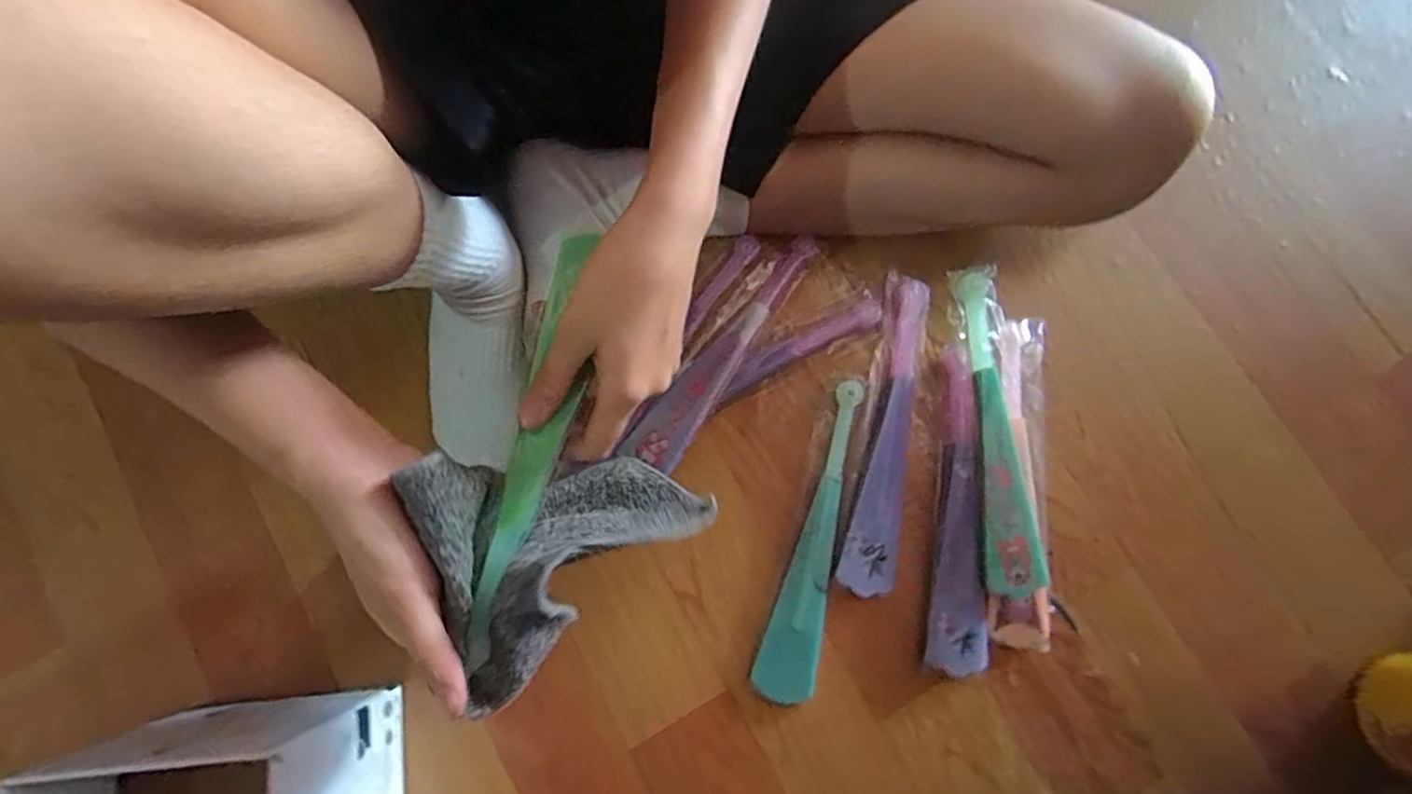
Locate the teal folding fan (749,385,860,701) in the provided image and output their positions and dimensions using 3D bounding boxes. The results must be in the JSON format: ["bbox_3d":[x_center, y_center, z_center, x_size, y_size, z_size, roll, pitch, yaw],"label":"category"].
[{"bbox_3d":[0.083,0.104,0.449,0.040,0.015,0.233,15,80,4],"label":"teal folding fan"}]

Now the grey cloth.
[{"bbox_3d":[-0.088,0.073,0.319,0.150,0.085,0.107,-41,81,-6],"label":"grey cloth"}]

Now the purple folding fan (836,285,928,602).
[{"bbox_3d":[0.137,0.027,0.459,0.039,0.013,0.234,10,80,3],"label":"purple folding fan"}]

